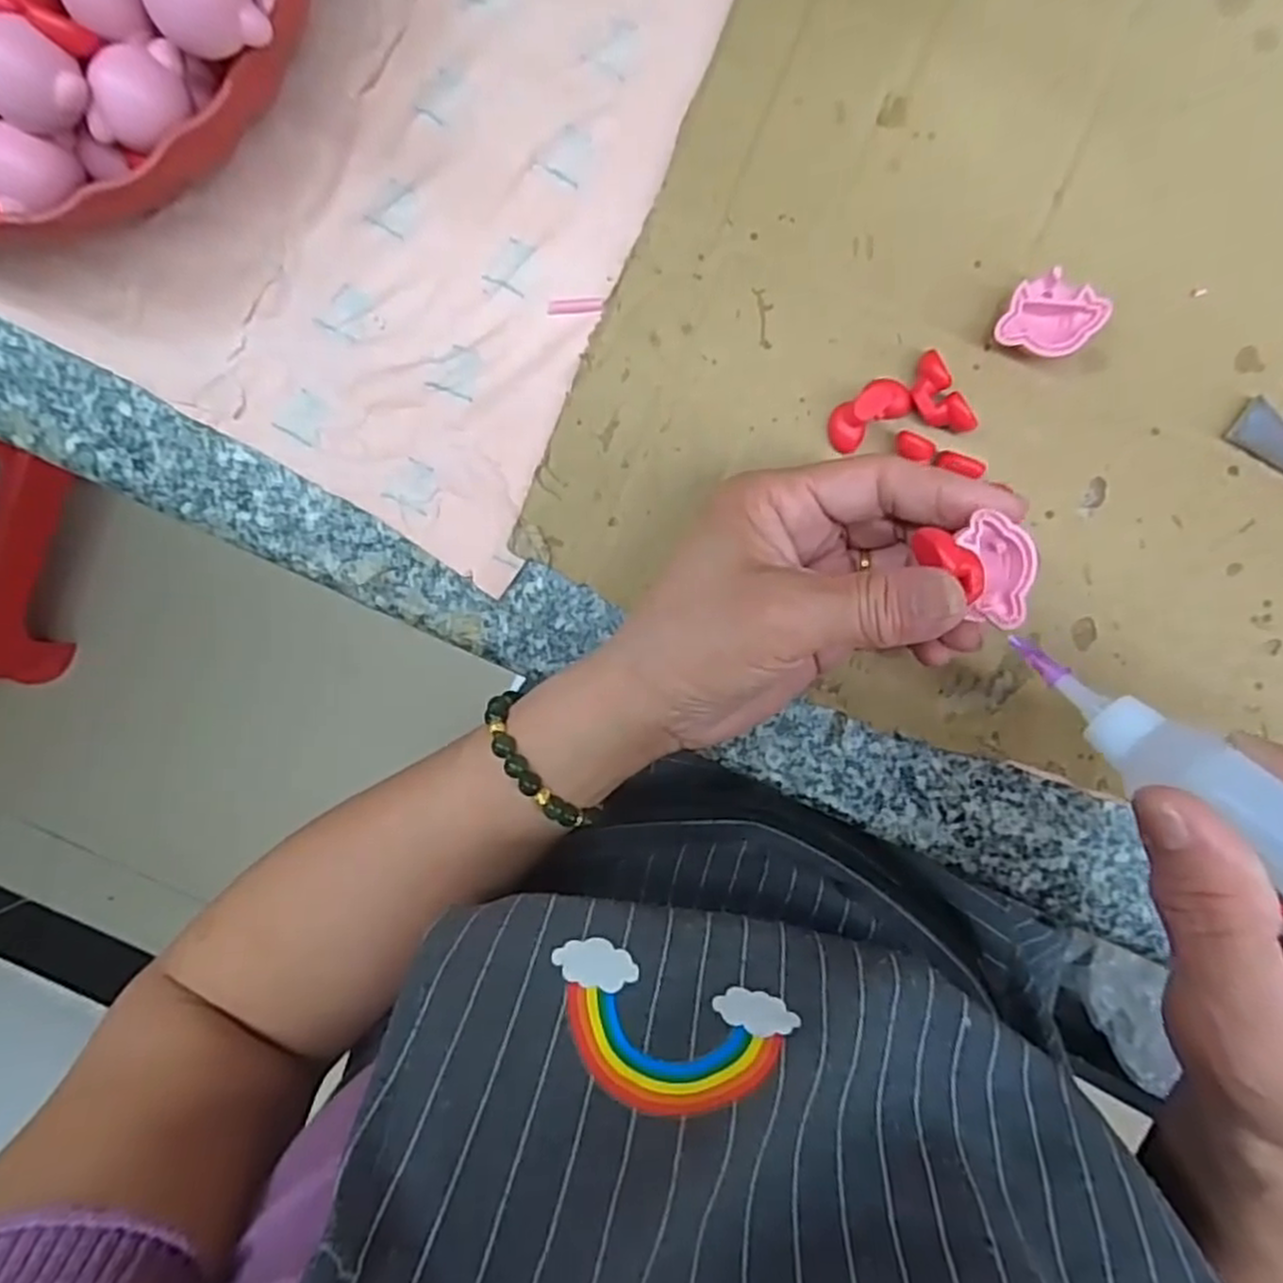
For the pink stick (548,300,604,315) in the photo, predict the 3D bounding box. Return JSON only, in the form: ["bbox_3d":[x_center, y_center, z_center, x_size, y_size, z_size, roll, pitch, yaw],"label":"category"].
[{"bbox_3d":[-0.025,-0.125,0.282,0.021,0.004,0.005,-4,93,4],"label":"pink stick"}]

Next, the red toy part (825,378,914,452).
[{"bbox_3d":[0.081,-0.082,0.270,0.031,0.011,0.016,-34,91,5],"label":"red toy part"}]

